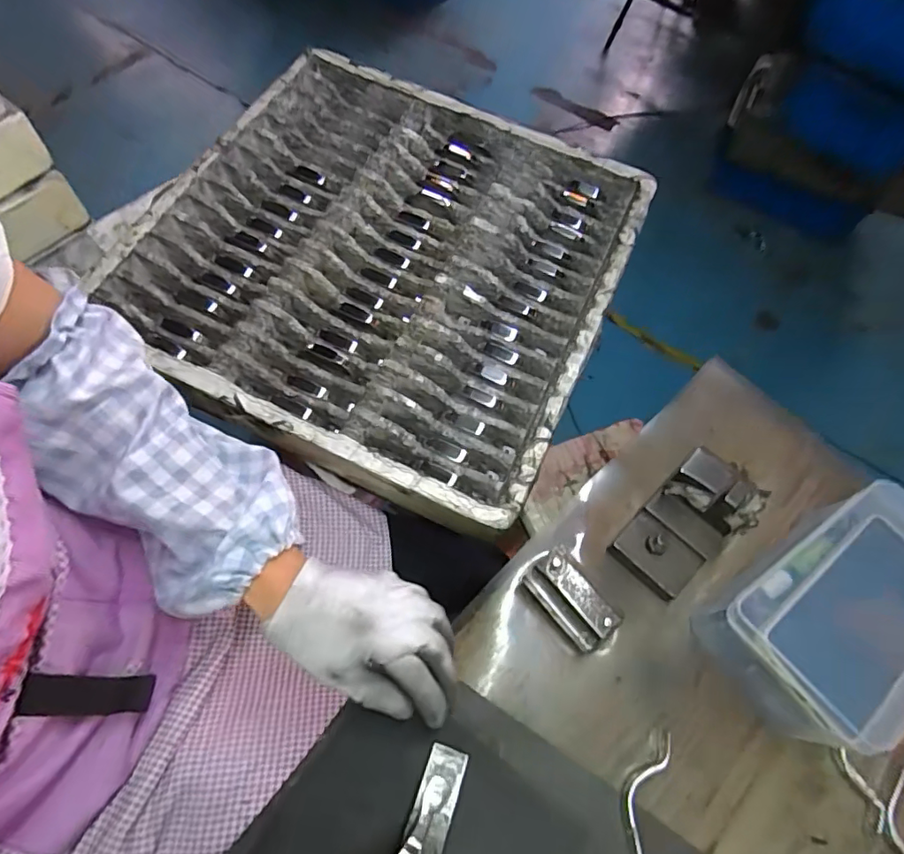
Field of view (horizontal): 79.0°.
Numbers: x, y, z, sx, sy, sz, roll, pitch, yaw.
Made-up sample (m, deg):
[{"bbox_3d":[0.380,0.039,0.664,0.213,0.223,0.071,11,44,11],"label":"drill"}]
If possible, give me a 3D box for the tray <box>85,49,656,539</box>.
[{"bbox_3d":[-0.078,-0.214,0.687,0.535,0.064,0.562,24,65,6],"label":"tray"}]

